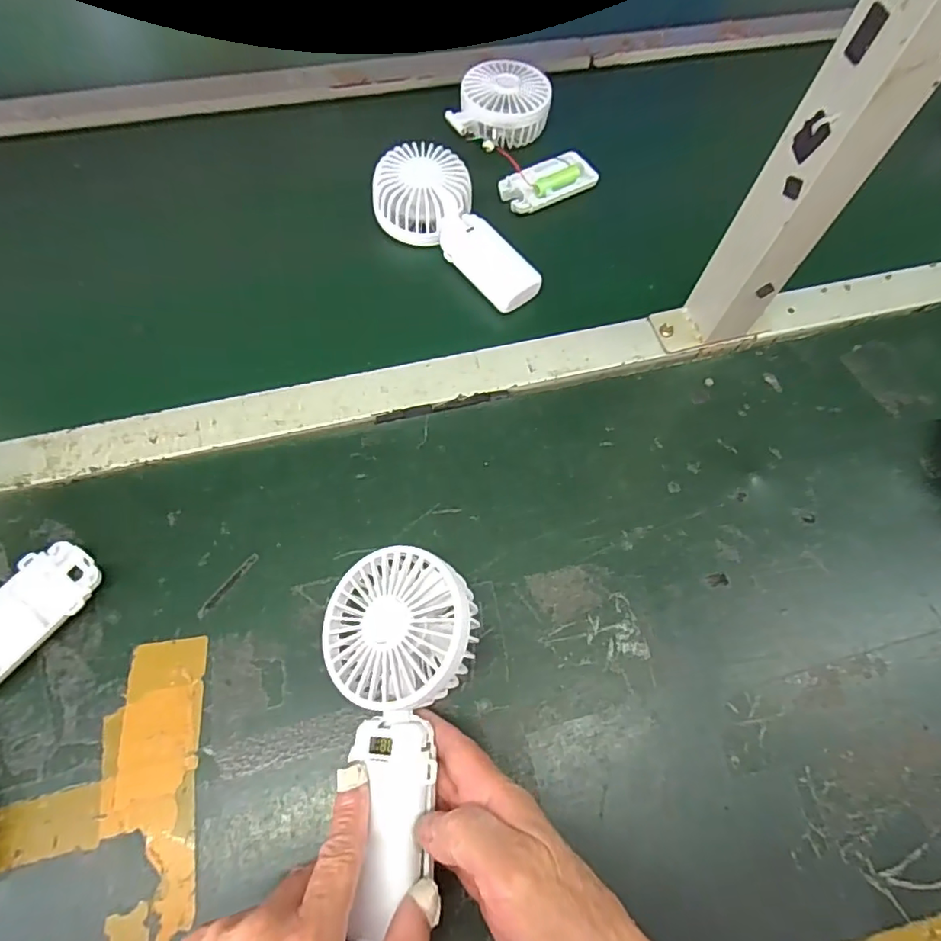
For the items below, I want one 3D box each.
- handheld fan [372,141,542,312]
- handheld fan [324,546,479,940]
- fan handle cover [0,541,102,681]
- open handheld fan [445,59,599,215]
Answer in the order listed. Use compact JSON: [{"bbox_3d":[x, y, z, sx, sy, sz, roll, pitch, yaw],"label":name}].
[{"bbox_3d":[-0.018,-0.210,0.466,0.084,0.040,0.171,-28,70,-14],"label":"handheld fan"},{"bbox_3d":[-0.039,0.130,0.287,0.082,0.035,0.175,-1,68,-3],"label":"handheld fan"},{"bbox_3d":[-0.279,0.092,0.337,0.050,0.015,0.095,33,69,12],"label":"fan handle cover"},{"bbox_3d":[0.048,-0.331,0.525,0.097,0.043,0.156,-29,70,-14],"label":"open handheld fan"}]

